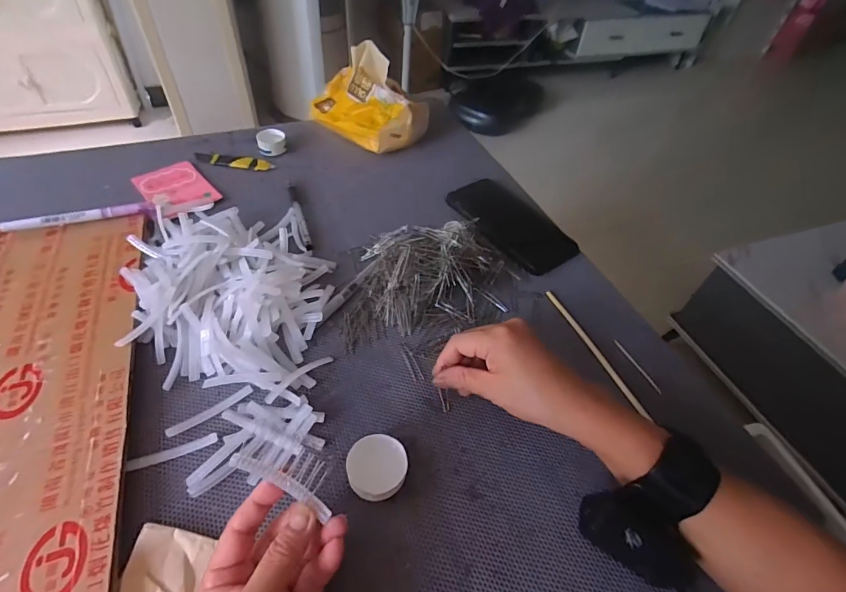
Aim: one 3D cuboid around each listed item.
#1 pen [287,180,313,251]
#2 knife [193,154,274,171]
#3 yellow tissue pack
[{"bbox_3d":[-0.146,-0.098,0.511,0.009,0.010,0.138,-13,52,-17],"label":"pen"},{"bbox_3d":[-0.248,-0.178,0.570,0.098,0.008,0.025,11,48,3],"label":"knife"},{"bbox_3d":[-0.077,-0.290,0.615,0.109,0.101,0.156,-35,60,-31],"label":"yellow tissue pack"}]

